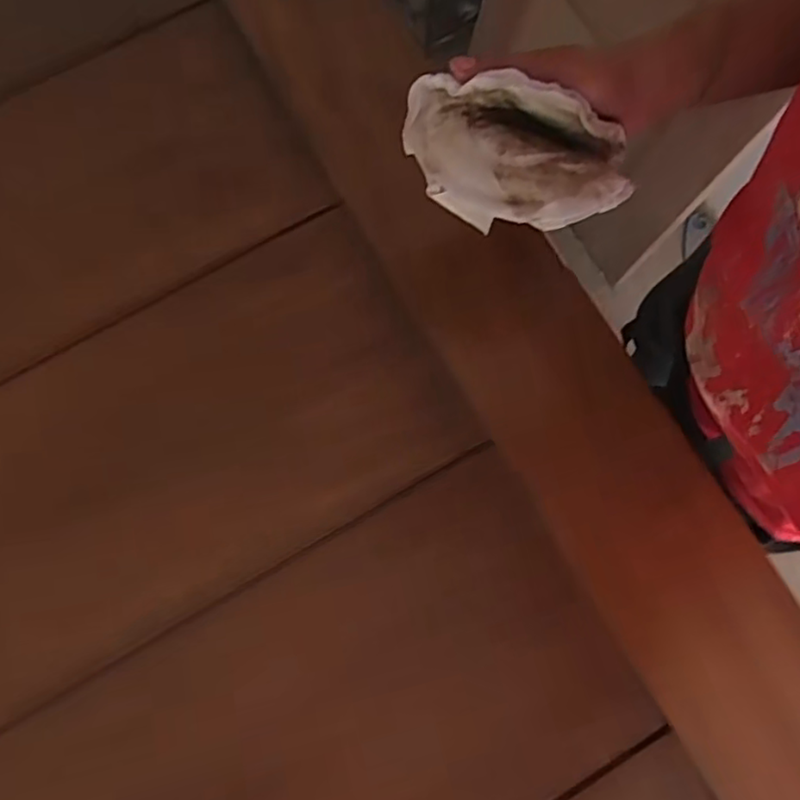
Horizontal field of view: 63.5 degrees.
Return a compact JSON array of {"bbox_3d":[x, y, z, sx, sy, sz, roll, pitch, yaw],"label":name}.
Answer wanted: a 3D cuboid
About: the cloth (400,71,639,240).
[{"bbox_3d":[0.077,-0.162,0.438,0.151,0.059,0.089,11,78,3],"label":"cloth"}]

